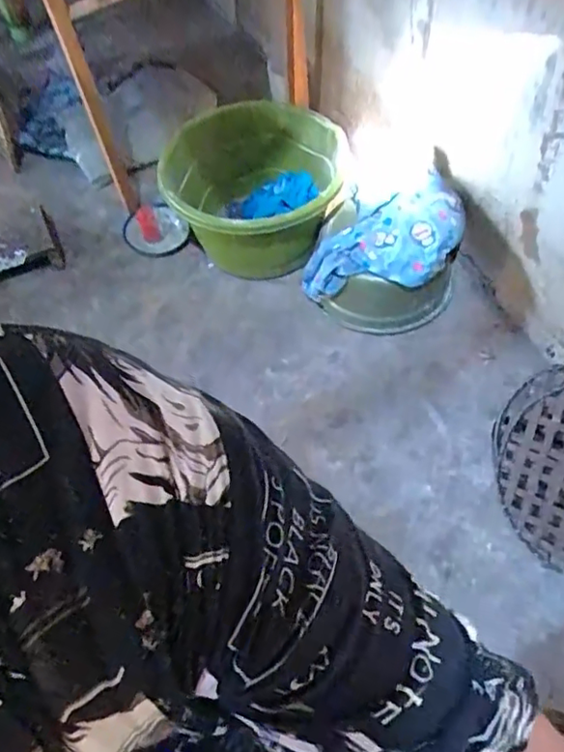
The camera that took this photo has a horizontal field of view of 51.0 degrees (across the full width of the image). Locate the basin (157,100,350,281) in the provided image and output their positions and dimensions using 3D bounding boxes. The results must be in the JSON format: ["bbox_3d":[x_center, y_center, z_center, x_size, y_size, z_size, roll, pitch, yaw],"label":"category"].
[{"bbox_3d":[-0.088,-0.535,1.721,0.492,0.360,0.570,7,58,5],"label":"basin"}]

